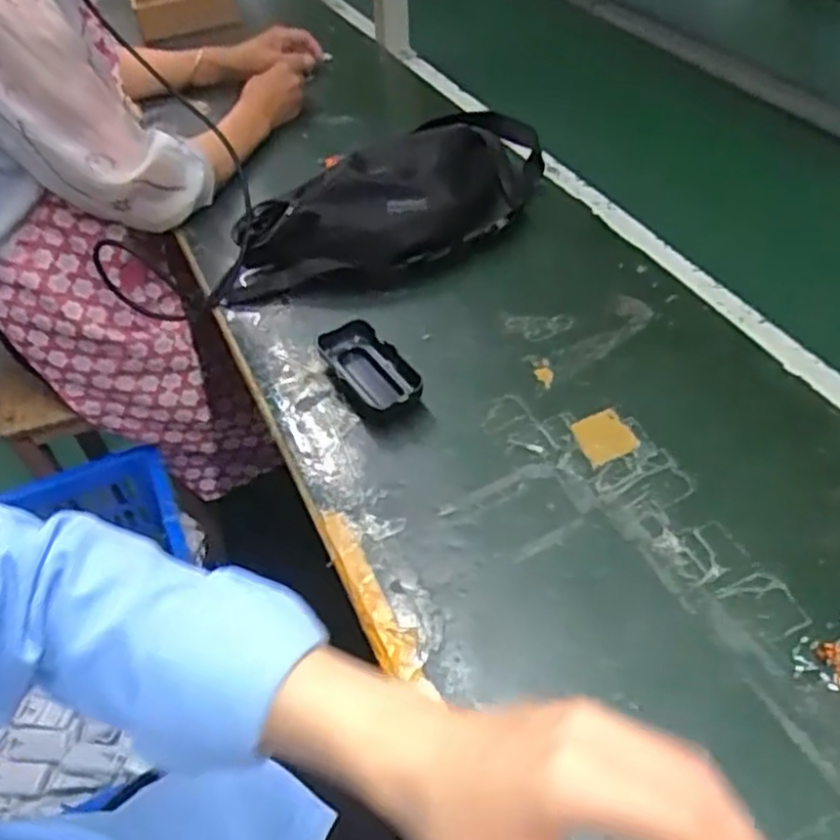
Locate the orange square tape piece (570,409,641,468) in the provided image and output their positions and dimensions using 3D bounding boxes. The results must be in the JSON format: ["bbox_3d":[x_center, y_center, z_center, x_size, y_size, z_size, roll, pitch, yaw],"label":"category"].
[{"bbox_3d":[0.148,0.012,0.604,0.044,0.004,0.045,-18,47,-13],"label":"orange square tape piece"}]

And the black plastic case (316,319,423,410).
[{"bbox_3d":[-0.043,-0.044,0.662,0.051,0.032,0.109,-29,51,-22],"label":"black plastic case"}]

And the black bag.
[{"bbox_3d":[-0.039,-0.232,0.792,0.359,0.093,0.172,-11,46,-6],"label":"black bag"}]

